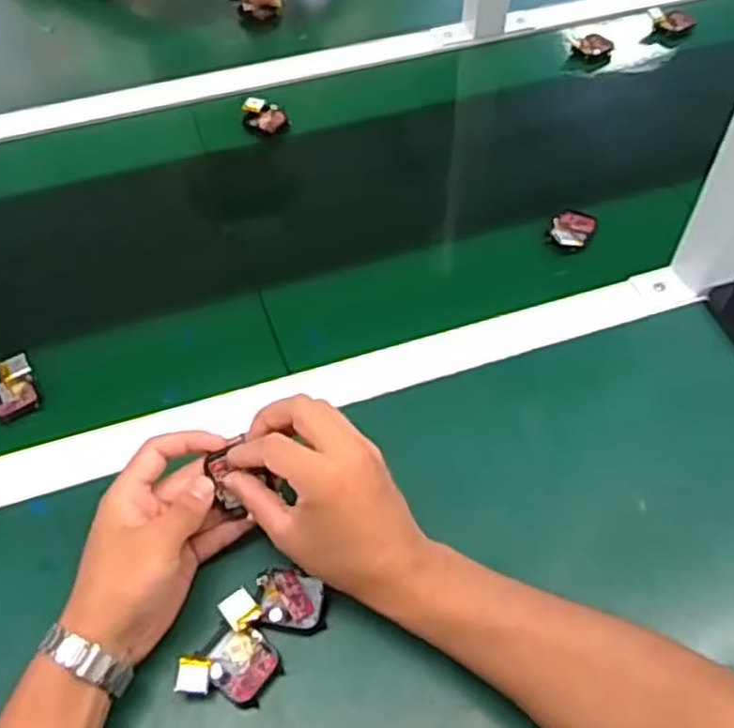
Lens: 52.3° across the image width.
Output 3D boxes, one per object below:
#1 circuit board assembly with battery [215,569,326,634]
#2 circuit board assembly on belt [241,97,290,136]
[{"bbox_3d":[-0.058,0.146,0.467,0.062,0.009,0.038,-2,53,-1],"label":"circuit board assembly with battery"},{"bbox_3d":[-0.108,-0.261,0.793,0.044,0.020,0.055,-11,53,-8],"label":"circuit board assembly on belt"}]

